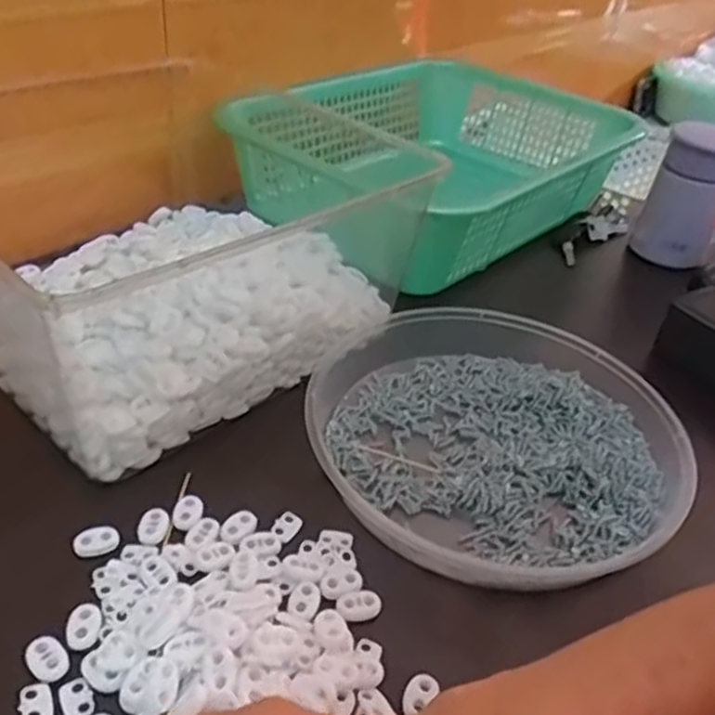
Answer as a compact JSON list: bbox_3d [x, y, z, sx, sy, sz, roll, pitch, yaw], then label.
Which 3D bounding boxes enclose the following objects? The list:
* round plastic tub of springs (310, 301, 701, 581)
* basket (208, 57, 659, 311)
[{"bbox_3d":[0.084,0.044,0.466,0.227,0.036,0.217,5,36,-3],"label":"round plastic tub of springs"},{"bbox_3d":[0.077,-0.201,0.724,0.279,0.122,0.390,32,42,30],"label":"basket"}]

